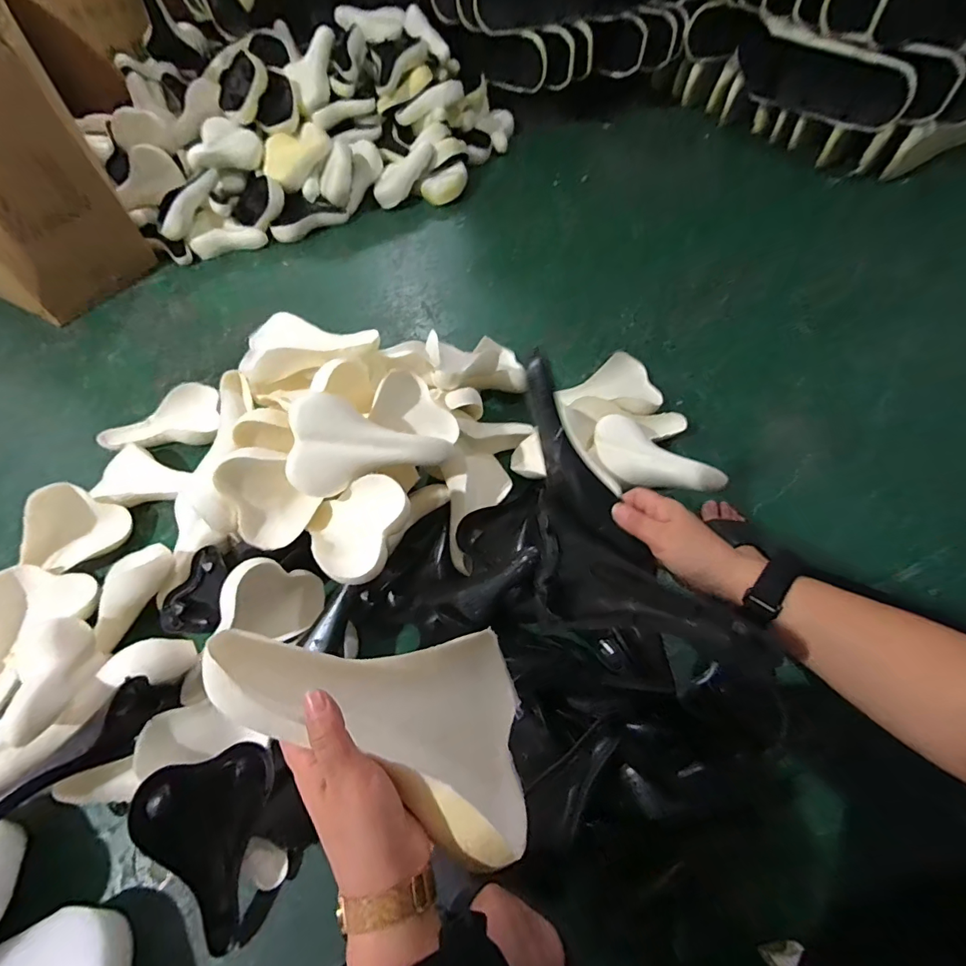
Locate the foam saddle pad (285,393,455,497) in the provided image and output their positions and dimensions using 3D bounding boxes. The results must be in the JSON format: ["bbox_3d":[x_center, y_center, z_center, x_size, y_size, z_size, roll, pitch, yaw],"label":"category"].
[{"bbox_3d":[-0.189,-0.039,0.745,0.250,0.065,0.152,18,87,-18],"label":"foam saddle pad"}]

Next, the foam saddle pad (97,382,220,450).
[{"bbox_3d":[-0.750,-0.155,1.077,0.253,0.054,0.185,-21,57,-11],"label":"foam saddle pad"}]

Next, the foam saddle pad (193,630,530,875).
[{"bbox_3d":[-0.056,0.160,0.328,0.259,0.065,0.148,32,53,-26],"label":"foam saddle pad"}]

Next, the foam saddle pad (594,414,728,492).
[{"bbox_3d":[0.324,-0.043,0.875,0.253,0.063,0.100,33,64,23],"label":"foam saddle pad"}]

